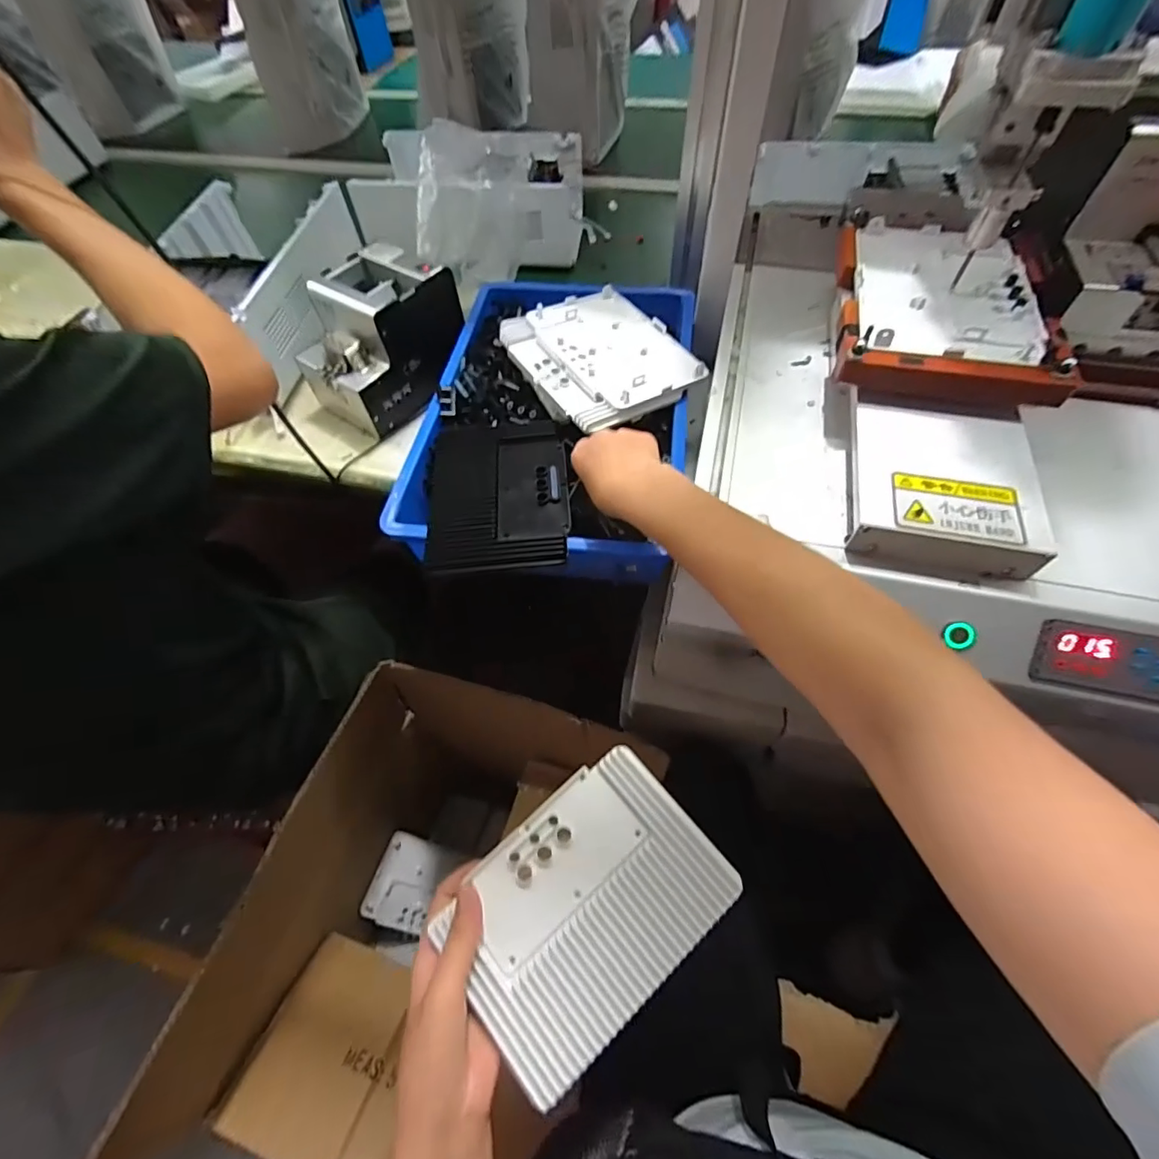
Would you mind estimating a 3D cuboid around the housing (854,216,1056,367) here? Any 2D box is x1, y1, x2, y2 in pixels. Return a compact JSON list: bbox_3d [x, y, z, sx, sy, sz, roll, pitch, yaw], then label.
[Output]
[{"bbox_3d":[0.302,-0.242,0.435,0.131,0.013,0.181,12,59,10],"label":"housing"}]

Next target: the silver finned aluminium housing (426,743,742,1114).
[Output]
[{"bbox_3d":[0.005,0.224,0.364,0.181,0.026,0.130,-38,64,-19],"label":"silver finned aluminium housing"}]

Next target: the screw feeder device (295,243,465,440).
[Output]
[{"bbox_3d":[-0.256,-0.310,0.680,0.141,0.142,0.188,32,65,20],"label":"screw feeder device"}]

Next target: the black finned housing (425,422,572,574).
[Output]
[{"bbox_3d":[-0.085,-0.085,0.532,0.143,0.031,0.193,-6,58,-1],"label":"black finned housing"}]

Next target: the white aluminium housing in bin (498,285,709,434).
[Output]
[{"bbox_3d":[0.023,-0.250,0.582,0.174,0.024,0.190,-26,60,-13],"label":"white aluminium housing in bin"}]

